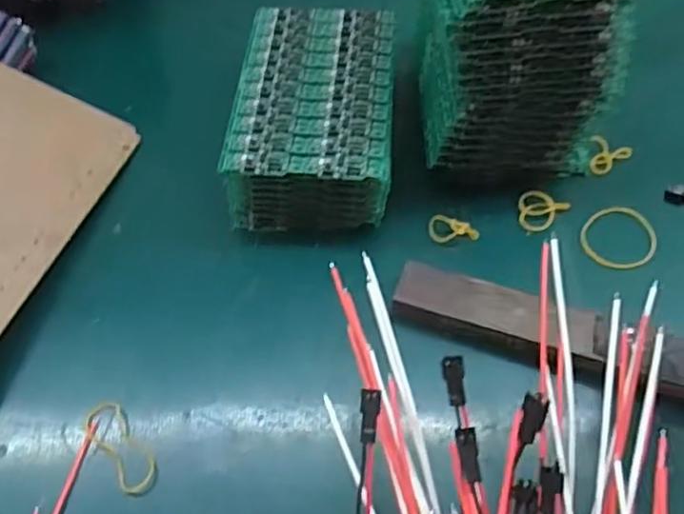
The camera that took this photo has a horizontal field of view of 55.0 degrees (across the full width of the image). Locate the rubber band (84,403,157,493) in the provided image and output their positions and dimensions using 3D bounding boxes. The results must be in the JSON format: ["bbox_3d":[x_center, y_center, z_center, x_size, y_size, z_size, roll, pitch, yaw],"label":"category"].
[{"bbox_3d":[-0.112,0.095,0.333,0.021,0.004,0.051,-37,64,-20],"label":"rubber band"}]

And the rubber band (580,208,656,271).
[{"bbox_3d":[0.166,-0.011,0.393,0.045,0.004,0.041,0,58,0],"label":"rubber band"}]

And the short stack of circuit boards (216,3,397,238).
[{"bbox_3d":[-0.016,-0.086,0.411,0.092,0.056,0.138,3,58,2],"label":"short stack of circuit boards"}]

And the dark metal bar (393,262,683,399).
[{"bbox_3d":[0.119,0.044,0.345,0.183,0.024,0.032,18,60,11],"label":"dark metal bar"}]

